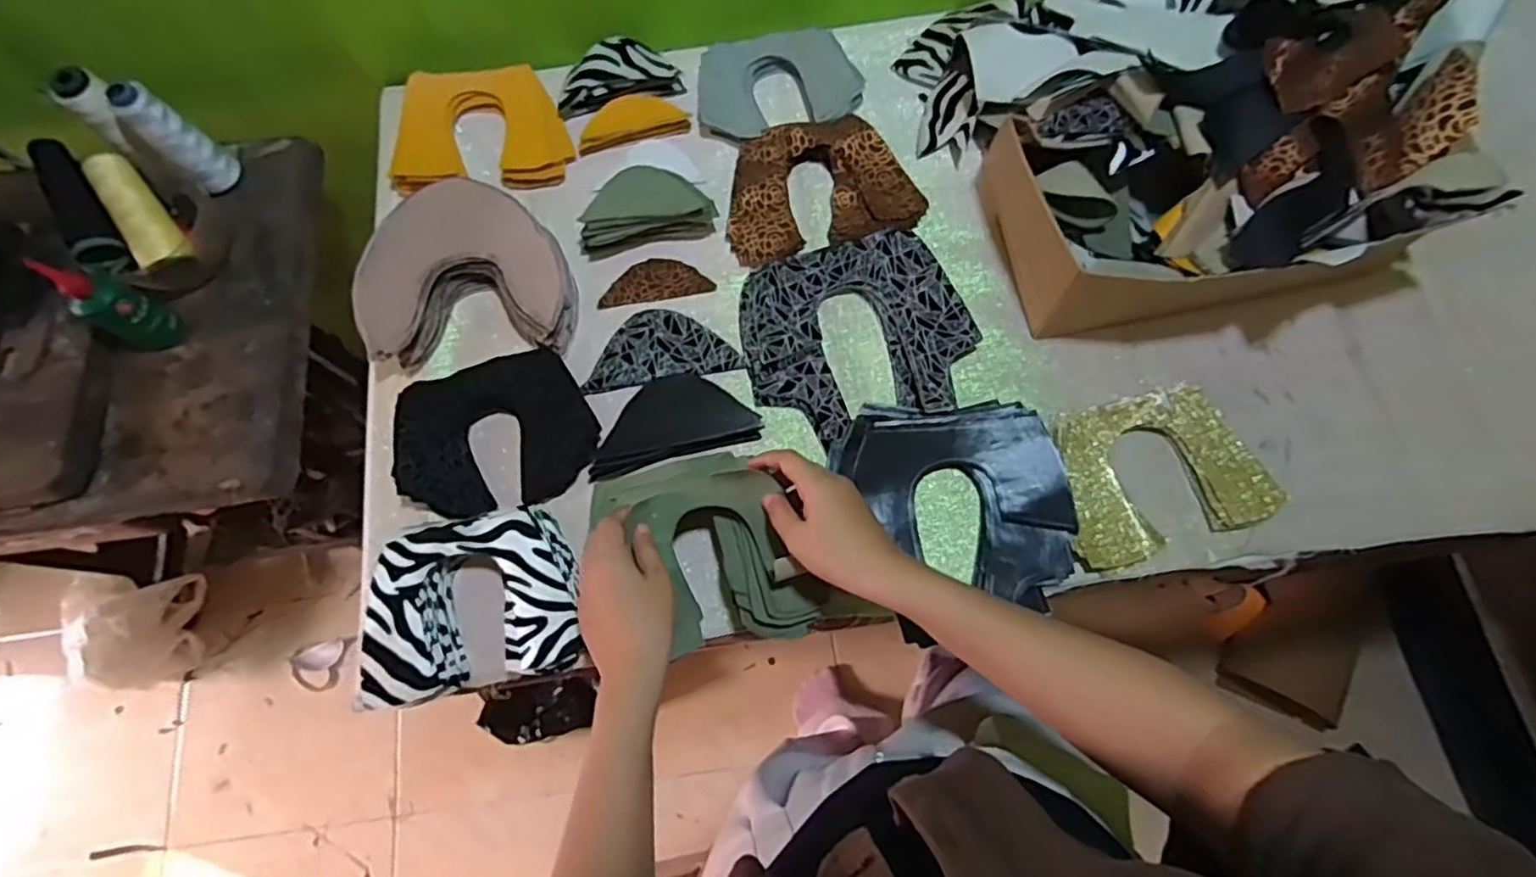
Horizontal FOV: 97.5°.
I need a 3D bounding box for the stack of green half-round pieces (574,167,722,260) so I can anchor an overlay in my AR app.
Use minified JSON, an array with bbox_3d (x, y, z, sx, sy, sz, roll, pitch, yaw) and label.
[{"bbox_3d":[-0.116,-0.219,0.637,0.128,0.050,0.061,-9,72,-1],"label":"stack of green half-round pieces"}]

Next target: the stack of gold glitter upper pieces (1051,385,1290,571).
[{"bbox_3d":[0.322,0.023,0.555,0.169,0.019,0.128,-16,72,-3],"label":"stack of gold glitter upper pieces"}]

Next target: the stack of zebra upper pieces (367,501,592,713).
[{"bbox_3d":[-0.232,0.129,0.534,0.154,0.046,0.129,-14,72,-2],"label":"stack of zebra upper pieces"}]

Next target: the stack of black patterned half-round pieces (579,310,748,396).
[{"bbox_3d":[-0.098,-0.085,0.620,0.140,0.006,0.072,-10,72,-1],"label":"stack of black patterned half-round pieces"}]

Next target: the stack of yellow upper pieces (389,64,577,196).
[{"bbox_3d":[-0.287,-0.312,0.677,0.163,0.033,0.134,-8,72,-1],"label":"stack of yellow upper pieces"}]

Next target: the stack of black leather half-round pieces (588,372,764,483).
[{"bbox_3d":[-0.087,-0.019,0.590,0.145,0.018,0.075,-16,72,-3],"label":"stack of black leather half-round pieces"}]

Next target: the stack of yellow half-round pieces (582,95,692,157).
[{"bbox_3d":[-0.138,-0.323,0.683,0.111,0.018,0.049,-14,72,-2],"label":"stack of yellow half-round pieces"}]

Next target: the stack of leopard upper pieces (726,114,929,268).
[{"bbox_3d":[0.049,-0.242,0.647,0.181,0.023,0.135,-11,72,-2],"label":"stack of leopard upper pieces"}]

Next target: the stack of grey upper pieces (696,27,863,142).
[{"bbox_3d":[0.011,-0.360,0.683,0.164,0.031,0.105,-9,72,-1],"label":"stack of grey upper pieces"}]

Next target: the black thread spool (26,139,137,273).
[{"bbox_3d":[-0.615,-0.209,0.600,0.034,0.031,0.131,-29,90,-7],"label":"black thread spool"}]

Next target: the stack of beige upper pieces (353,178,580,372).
[{"bbox_3d":[-0.274,-0.157,0.613,0.174,0.042,0.170,-9,72,-1],"label":"stack of beige upper pieces"}]

